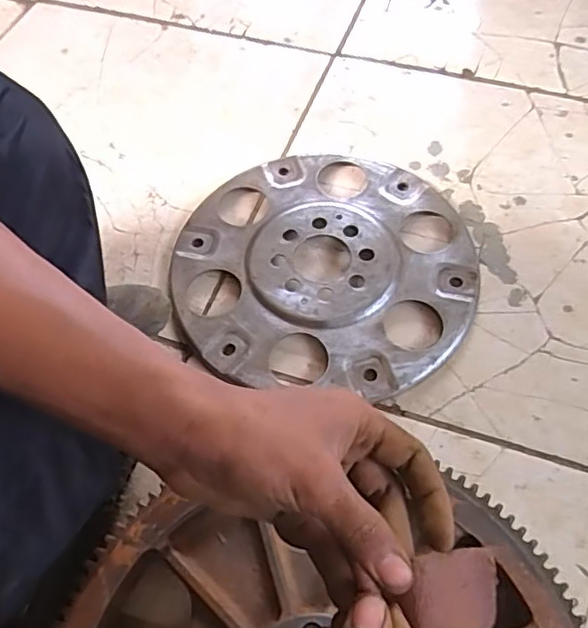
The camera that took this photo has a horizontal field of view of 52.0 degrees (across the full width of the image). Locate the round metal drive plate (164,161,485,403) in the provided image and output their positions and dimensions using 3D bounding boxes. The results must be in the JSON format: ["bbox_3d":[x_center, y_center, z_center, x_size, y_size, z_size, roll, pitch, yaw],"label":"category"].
[{"bbox_3d":[0.026,-0.045,0.537,0.262,0.015,0.245,-2,59,3],"label":"round metal drive plate"}]

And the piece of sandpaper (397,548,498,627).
[{"bbox_3d":[0.076,0.134,0.285,0.055,0.005,0.038,4,70,-27],"label":"piece of sandpaper"}]

